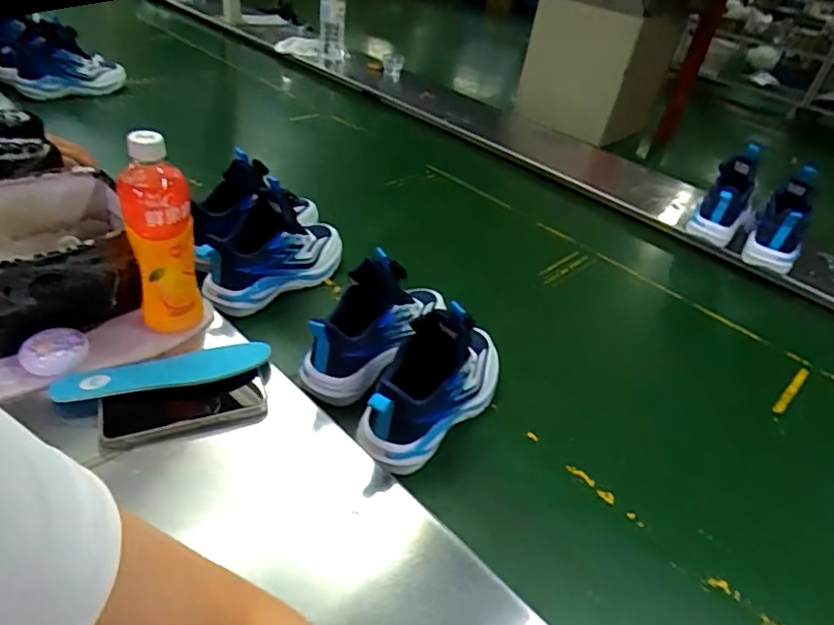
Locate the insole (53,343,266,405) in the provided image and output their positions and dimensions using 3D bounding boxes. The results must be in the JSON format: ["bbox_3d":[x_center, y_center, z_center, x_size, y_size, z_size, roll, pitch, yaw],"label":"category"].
[{"bbox_3d":[-0.256,0.061,0.576,0.203,0.014,0.062,-11,41,-23],"label":"insole"}]

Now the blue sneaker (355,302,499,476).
[{"bbox_3d":[0.024,0.063,0.595,0.076,0.151,0.206,30,43,27],"label":"blue sneaker"}]

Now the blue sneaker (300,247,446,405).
[{"bbox_3d":[-0.042,-0.006,0.654,0.072,0.130,0.218,24,40,21],"label":"blue sneaker"}]

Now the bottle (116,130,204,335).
[{"bbox_3d":[-0.270,-0.080,0.593,0.064,0.211,0.056,-11,41,-23],"label":"bottle"}]

